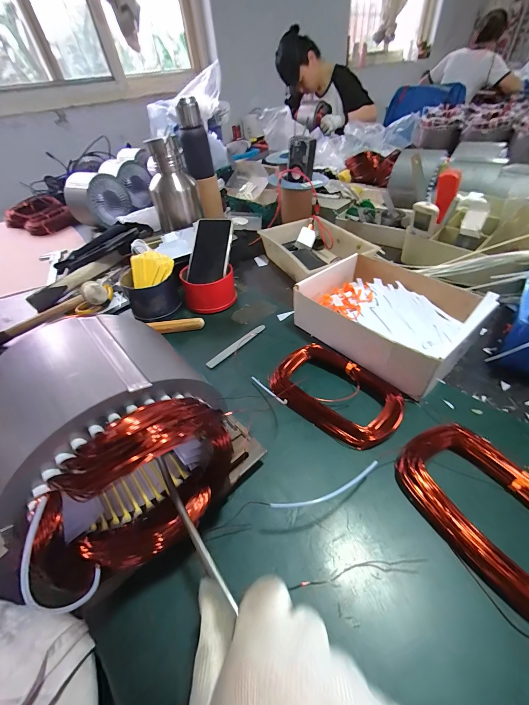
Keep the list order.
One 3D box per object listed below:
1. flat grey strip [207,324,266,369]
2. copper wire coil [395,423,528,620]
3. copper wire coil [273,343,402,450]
[{"bbox_3d":[-0.047,-0.013,0.476,0.016,0.006,0.128,31,56,31],"label":"flat grey strip"},{"bbox_3d":[0.223,0.152,0.264,0.104,0.028,0.178,-25,48,-17],"label":"copper wire coil"},{"bbox_3d":[0.101,0.050,0.383,0.170,0.031,0.118,28,55,30],"label":"copper wire coil"}]

